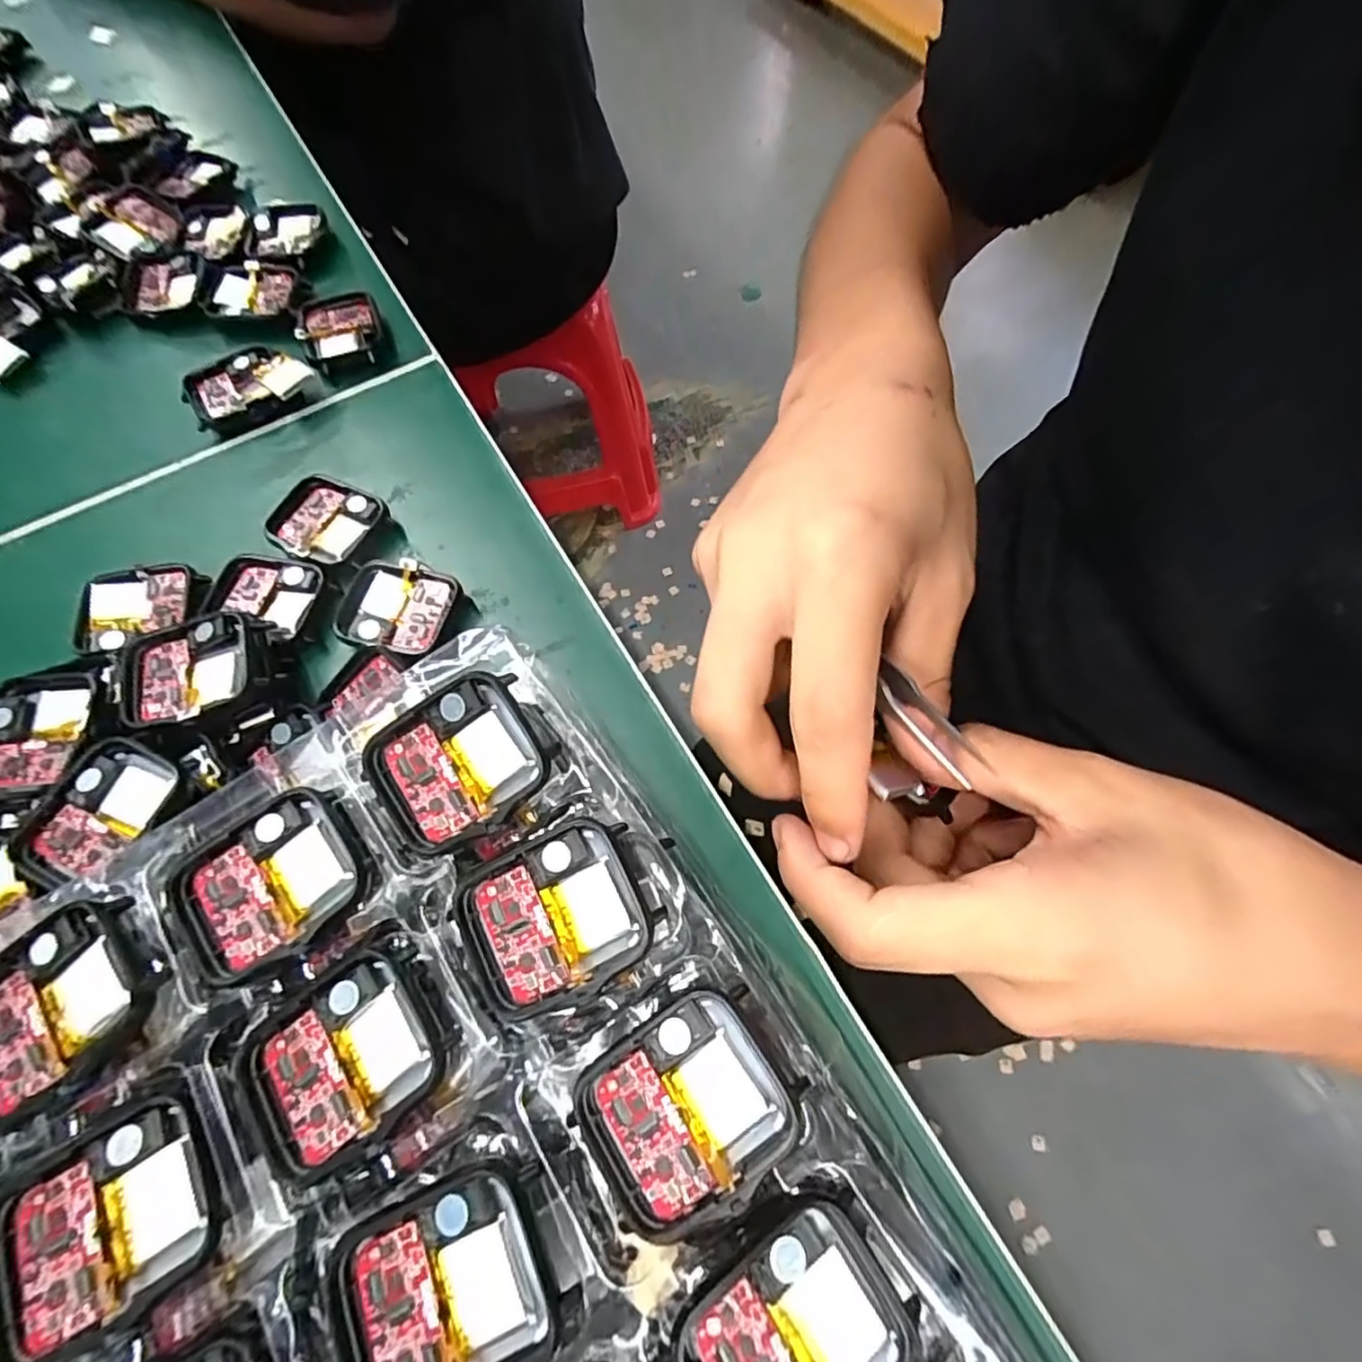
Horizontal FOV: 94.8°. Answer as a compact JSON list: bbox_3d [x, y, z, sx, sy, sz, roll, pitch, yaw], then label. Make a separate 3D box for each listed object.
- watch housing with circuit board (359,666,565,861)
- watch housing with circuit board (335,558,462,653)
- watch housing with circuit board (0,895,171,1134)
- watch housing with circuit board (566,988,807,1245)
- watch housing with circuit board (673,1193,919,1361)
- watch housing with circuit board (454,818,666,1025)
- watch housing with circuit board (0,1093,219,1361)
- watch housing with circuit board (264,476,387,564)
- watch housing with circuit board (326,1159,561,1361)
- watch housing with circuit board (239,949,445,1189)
[{"bbox_3d":[-0.060,0.022,0.166,0.046,0.006,0.037,-32,85,-3],"label":"watch housing with circuit board"},{"bbox_3d":[-0.111,-0.028,0.246,0.044,0.013,0.037,12,69,7],"label":"watch housing with circuit board"},{"bbox_3d":[-0.149,0.077,0.147,0.047,0.005,0.039,-42,73,-14],"label":"watch housing with circuit board"},{"bbox_3d":[0.000,0.094,0.138,0.045,0.007,0.037,-34,71,-11],"label":"watch housing with circuit board"},{"bbox_3d":[0.023,0.132,0.125,0.043,0.011,0.036,-33,71,-11],"label":"watch housing with circuit board"},{"bbox_3d":[-0.031,0.058,0.153,0.045,0.008,0.036,-26,70,-8],"label":"watch housing with circuit board"},{"bbox_3d":[-0.127,0.118,0.135,0.045,0.006,0.038,-29,70,-9],"label":"watch housing with circuit board"},{"bbox_3d":[-0.147,-0.065,0.262,0.042,0.012,0.037,22,70,10],"label":"watch housing with circuit board"},{"bbox_3d":[-0.050,0.125,0.126,0.044,0.005,0.038,-21,69,-6],"label":"watch housing with circuit board"},{"bbox_3d":[-0.081,0.089,0.146,0.043,0.005,0.038,-34,71,-11],"label":"watch housing with circuit board"}]

